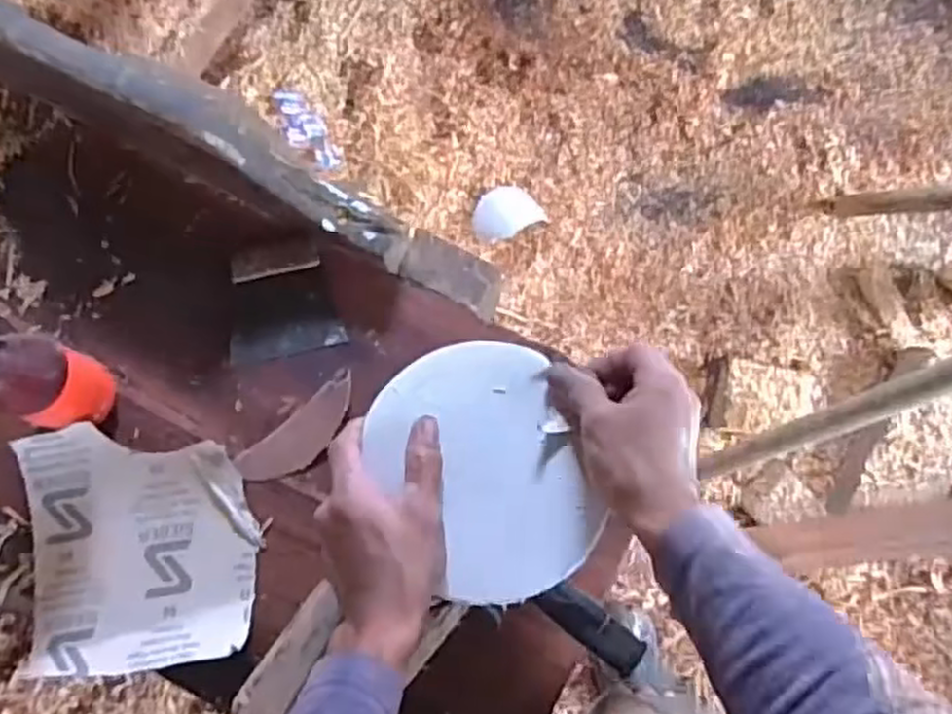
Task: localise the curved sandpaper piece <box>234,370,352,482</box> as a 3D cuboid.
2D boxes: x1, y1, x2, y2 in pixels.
[{"bbox_3d":[-0.155,0.068,0.678,0.126,0.008,0.044,-42,82,-11],"label":"curved sandpaper piece"}]

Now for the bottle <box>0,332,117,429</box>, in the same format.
[{"bbox_3d":[-0.351,0.020,0.604,0.053,0.170,0.061,7,75,2],"label":"bottle"}]

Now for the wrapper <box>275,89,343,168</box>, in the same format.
[{"bbox_3d":[-0.358,-0.475,1.562,0.087,0.044,0.197,-29,76,-8],"label":"wrapper"}]

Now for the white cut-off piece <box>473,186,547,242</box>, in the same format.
[{"bbox_3d":[0.056,-0.297,1.541,0.137,0.025,0.118,-31,77,-7],"label":"white cut-off piece"}]

